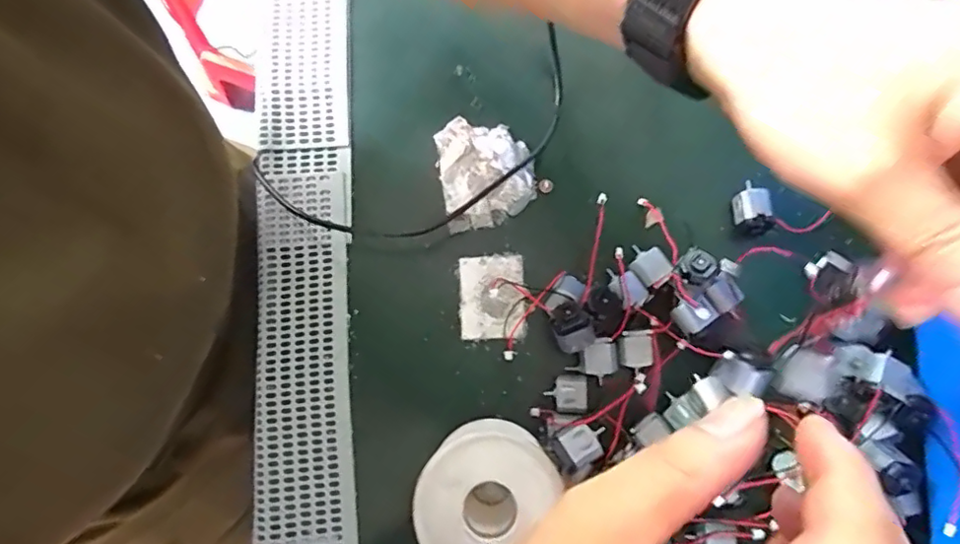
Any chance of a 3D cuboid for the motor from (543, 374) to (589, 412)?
[{"bbox_3d":[0.045,0.063,0.298,0.020,0.009,0.019,-2,78,-1],"label":"motor"}]

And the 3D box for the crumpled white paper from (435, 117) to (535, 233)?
[{"bbox_3d":[0.003,-0.059,0.333,0.052,0.006,0.065,-10,79,-3],"label":"crumpled white paper"}]

